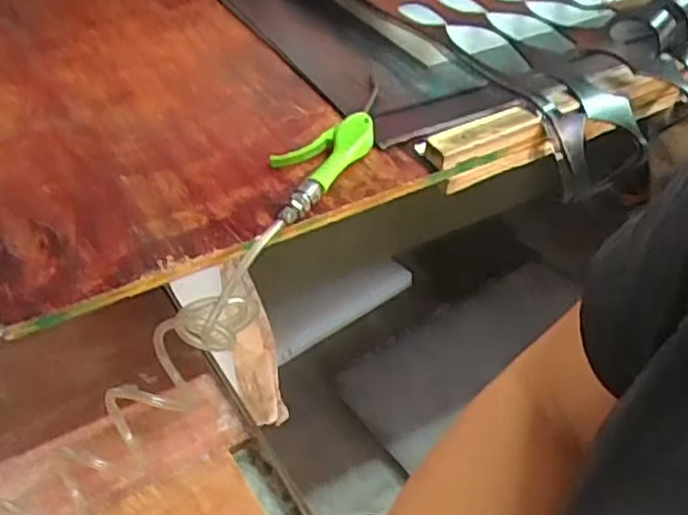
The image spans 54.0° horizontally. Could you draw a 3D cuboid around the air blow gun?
[{"bbox_3d":[-0.018,-0.116,0.698,0.079,0.023,0.233,23,47,25],"label":"air blow gun"}]

